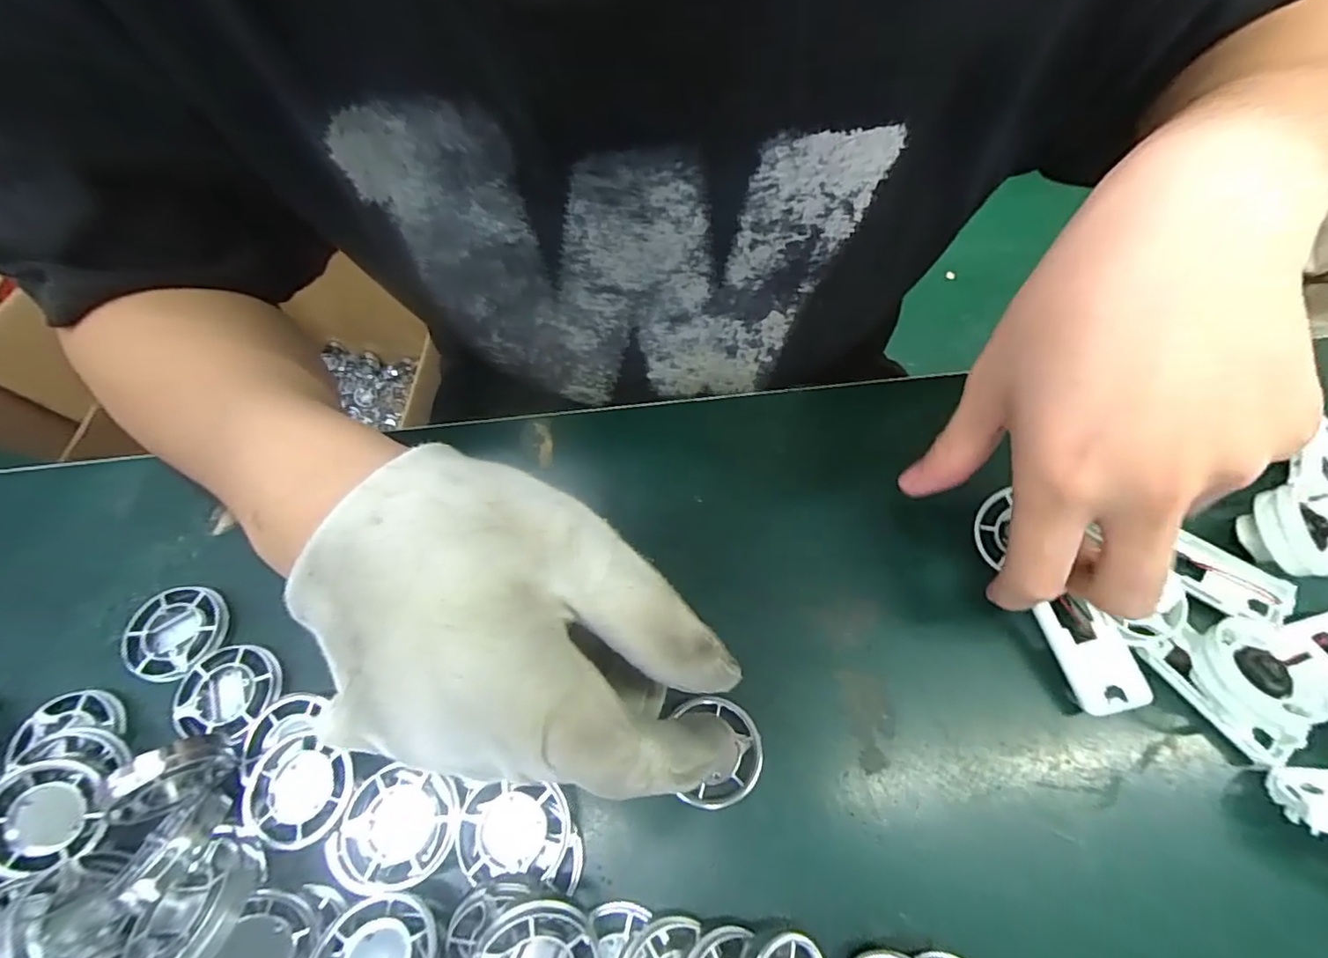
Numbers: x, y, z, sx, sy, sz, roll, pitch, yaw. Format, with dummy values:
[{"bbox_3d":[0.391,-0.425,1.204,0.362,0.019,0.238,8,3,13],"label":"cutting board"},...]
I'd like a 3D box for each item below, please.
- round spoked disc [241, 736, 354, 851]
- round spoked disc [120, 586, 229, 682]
[{"bbox_3d":[-0.132,0.113,0.214,0.037,0.010,0.035,0,65,1],"label":"round spoked disc"},{"bbox_3d":[-0.208,0.064,0.249,0.039,0.007,0.040,0,65,1],"label":"round spoked disc"}]

